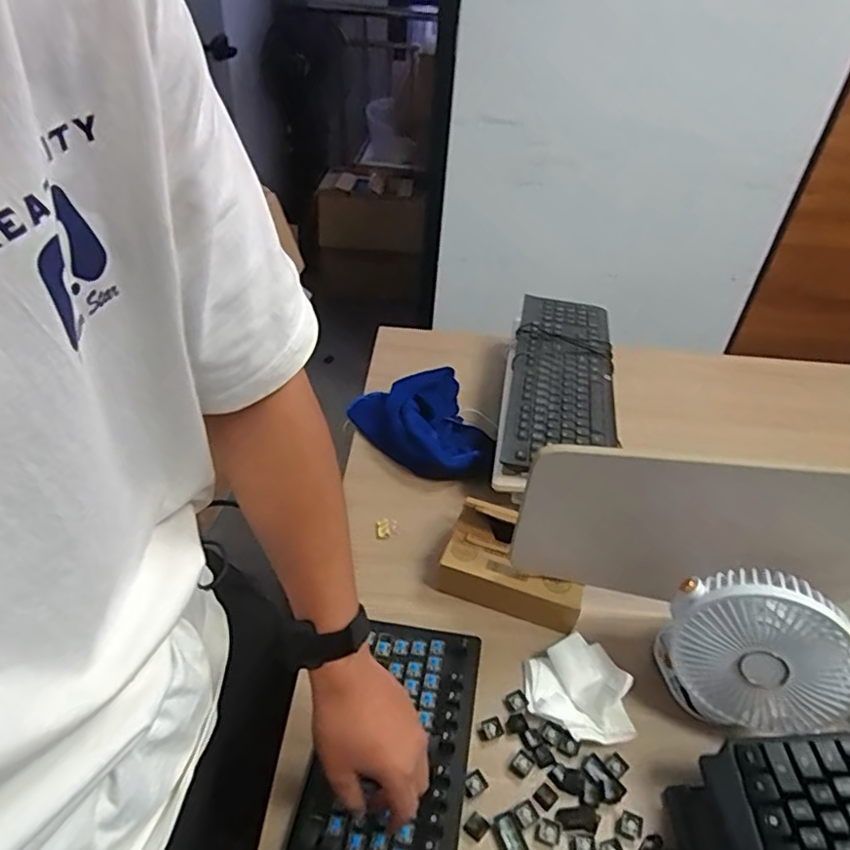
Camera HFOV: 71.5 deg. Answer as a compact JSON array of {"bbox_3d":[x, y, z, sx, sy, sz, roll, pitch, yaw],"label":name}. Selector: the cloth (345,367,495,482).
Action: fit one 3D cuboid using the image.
[{"bbox_3d":[-0.001,0.002,0.889,0.174,0.061,0.203,-15,42,-22],"label":"cloth"}]

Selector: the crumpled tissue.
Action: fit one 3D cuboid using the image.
[{"bbox_3d":[0.157,0.264,0.604,0.098,0.039,0.102,5,39,1],"label":"crumpled tissue"}]

